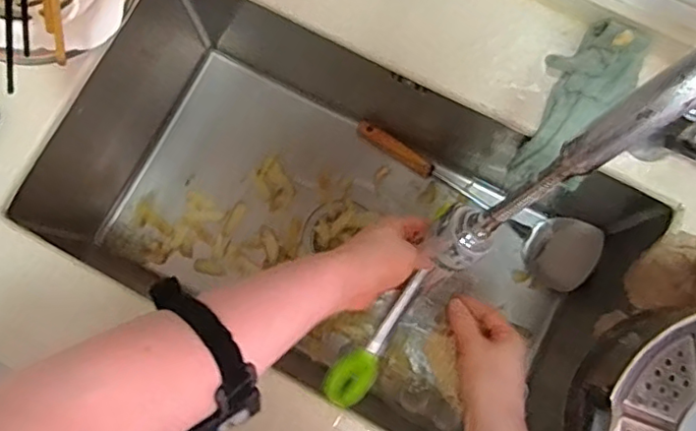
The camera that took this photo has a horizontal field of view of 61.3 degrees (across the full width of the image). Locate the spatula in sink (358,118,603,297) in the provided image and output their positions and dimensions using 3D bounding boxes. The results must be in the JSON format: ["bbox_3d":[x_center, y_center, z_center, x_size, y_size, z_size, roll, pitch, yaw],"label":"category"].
[{"bbox_3d":[0.179,-0.018,0.803,0.332,0.066,0.093,34,81,8],"label":"spatula in sink"}]

